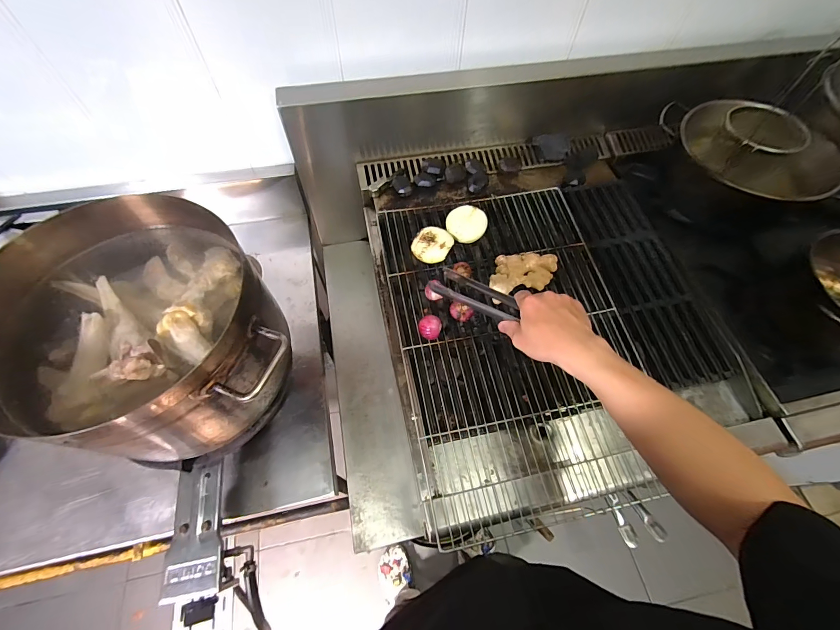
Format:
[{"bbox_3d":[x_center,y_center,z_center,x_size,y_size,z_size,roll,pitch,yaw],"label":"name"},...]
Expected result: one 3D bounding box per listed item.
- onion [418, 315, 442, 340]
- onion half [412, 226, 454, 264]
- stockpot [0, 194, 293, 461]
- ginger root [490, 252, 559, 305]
[{"bbox_3d":[0.016,0.026,0.611,0.037,0.041,0.038,7,62,2],"label":"onion"},{"bbox_3d":[0.022,-0.123,0.679,0.068,0.042,0.073,1,62,-2],"label":"onion half"},{"bbox_3d":[-0.364,0.026,0.524,0.333,0.218,0.312,-14,63,-9],"label":"stockpot"},{"bbox_3d":[0.184,-0.074,0.668,0.139,0.030,0.083,-17,64,-11],"label":"ginger root"}]

